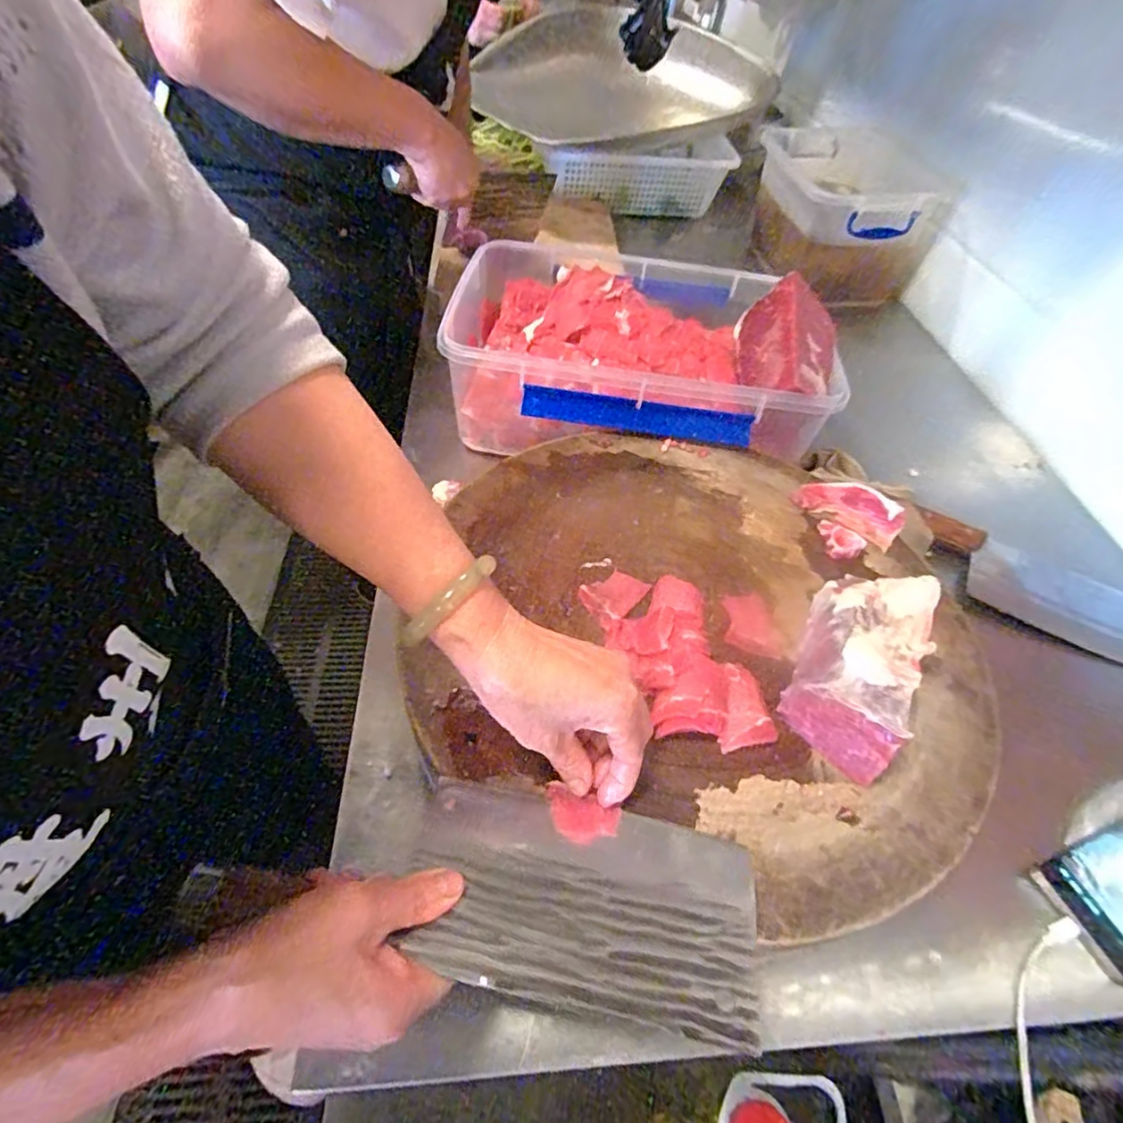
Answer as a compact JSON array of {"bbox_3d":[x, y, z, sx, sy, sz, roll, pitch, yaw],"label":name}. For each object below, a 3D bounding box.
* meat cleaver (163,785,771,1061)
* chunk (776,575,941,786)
[{"bbox_3d":[-0.038,0.172,0.312,0.283,0.023,0.102,10,51,-1],"label":"meat cleaver"},{"bbox_3d":[0.220,0.057,0.421,0.077,0.051,0.191,27,53,15],"label":"chunk"}]

